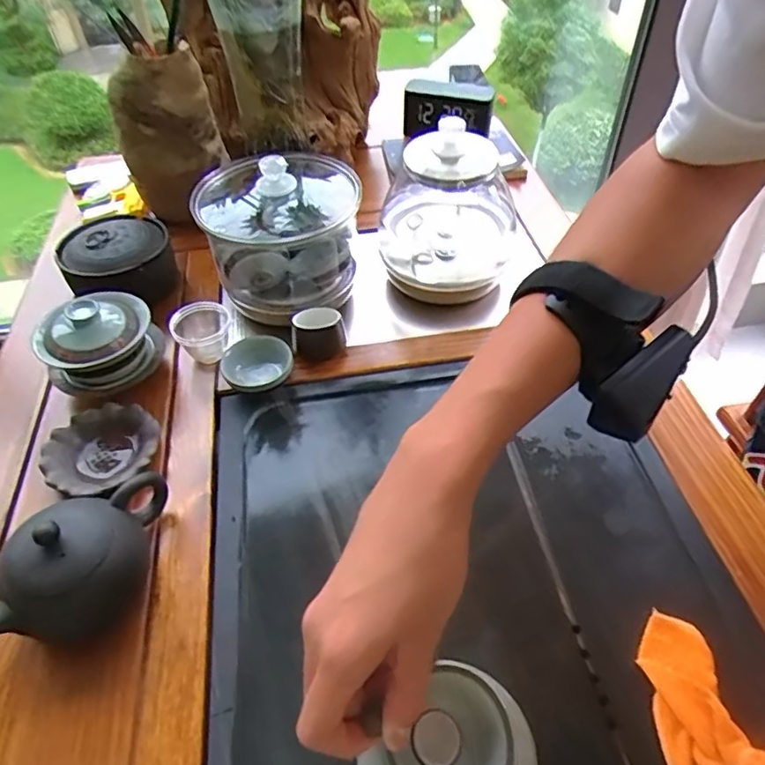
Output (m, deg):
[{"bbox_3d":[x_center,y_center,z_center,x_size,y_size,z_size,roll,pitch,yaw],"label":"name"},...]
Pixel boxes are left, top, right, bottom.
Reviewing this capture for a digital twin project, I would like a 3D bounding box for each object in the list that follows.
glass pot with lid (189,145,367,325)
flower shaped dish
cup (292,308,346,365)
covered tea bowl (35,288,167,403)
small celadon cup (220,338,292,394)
[{"bbox_3d":[-0.104,-0.153,0.604,0.151,0.147,0.146,0,45,0],"label":"glass pot with lid"},{"bbox_3d":[-0.234,0.058,0.493,0.087,0.018,0.085,0,45,0],"label":"flower shaped dish"},{"bbox_3d":[-0.065,-0.051,0.579,0.046,0.042,0.043,0,45,0],"label":"cup"},{"bbox_3d":[-0.255,-0.041,0.530,0.097,0.063,0.083,-24,50,-22],"label":"covered tea bowl"},{"bbox_3d":[-0.114,-0.011,0.545,0.058,0.037,0.057,0,45,0],"label":"small celadon cup"}]

